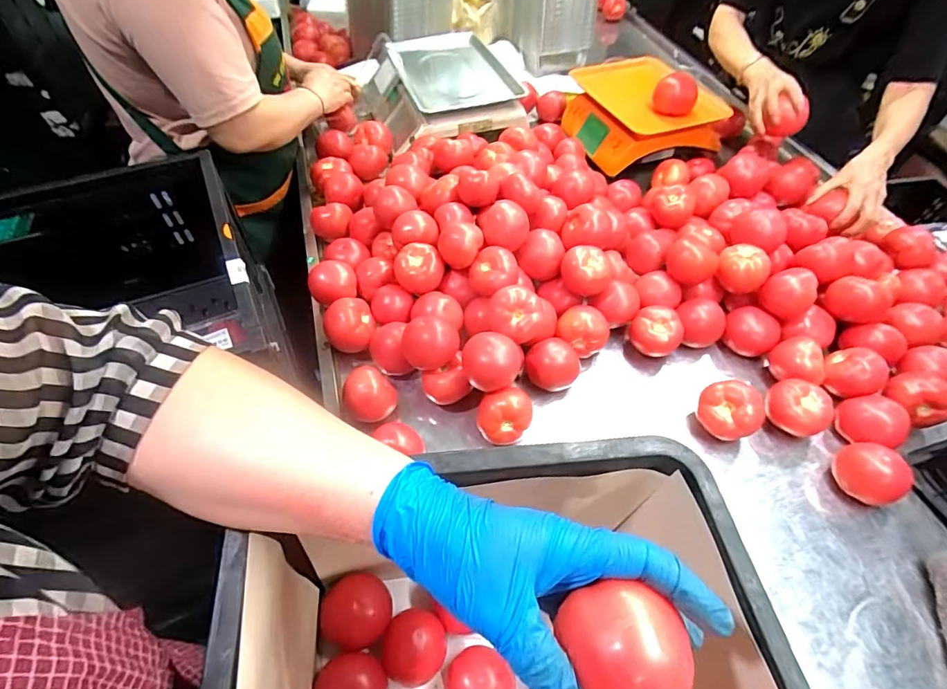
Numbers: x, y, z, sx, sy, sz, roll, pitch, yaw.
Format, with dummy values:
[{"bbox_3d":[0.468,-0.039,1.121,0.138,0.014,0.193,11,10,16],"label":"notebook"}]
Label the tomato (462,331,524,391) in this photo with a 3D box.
[{"bbox_3d":[0.026,0.023,0.604,0.078,0.066,0.066,-7,53,-6],"label":"tomato"}]

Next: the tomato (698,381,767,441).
[{"bbox_3d":[0.339,0.091,0.623,0.067,0.075,0.077,-37,62,-25],"label":"tomato"}]

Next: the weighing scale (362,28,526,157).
[{"bbox_3d":[-0.077,-0.581,1.055,0.288,0.118,0.351,-15,55,-12],"label":"weighing scale"}]

